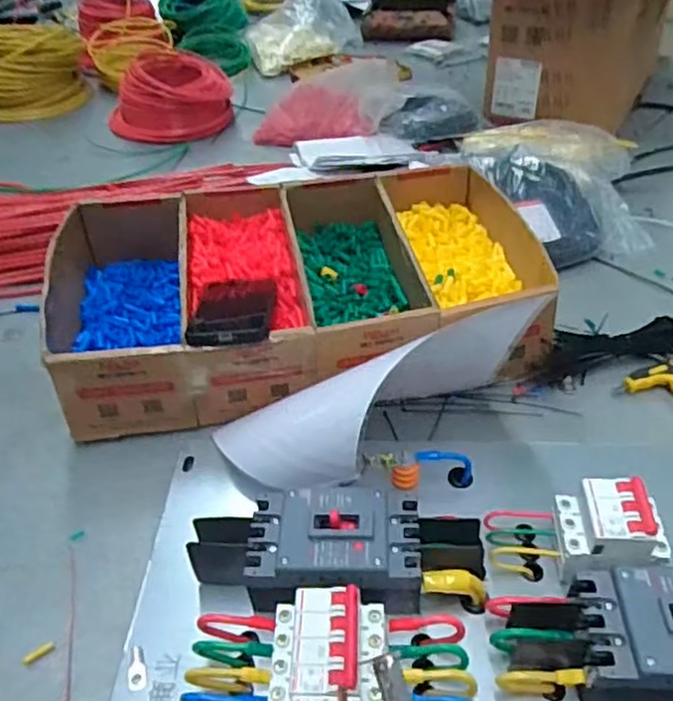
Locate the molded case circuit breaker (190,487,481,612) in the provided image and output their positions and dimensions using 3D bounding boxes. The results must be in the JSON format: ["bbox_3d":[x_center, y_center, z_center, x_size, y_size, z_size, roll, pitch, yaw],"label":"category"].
[{"bbox_3d":[0.000,0.160,0.527,0.226,0.069,0.092,0,41,3],"label":"molded case circuit breaker"}]

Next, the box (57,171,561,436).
[{"bbox_3d":[-0.052,-0.072,0.792,0.515,0.121,0.313,-7,41,-7],"label":"box"}]

